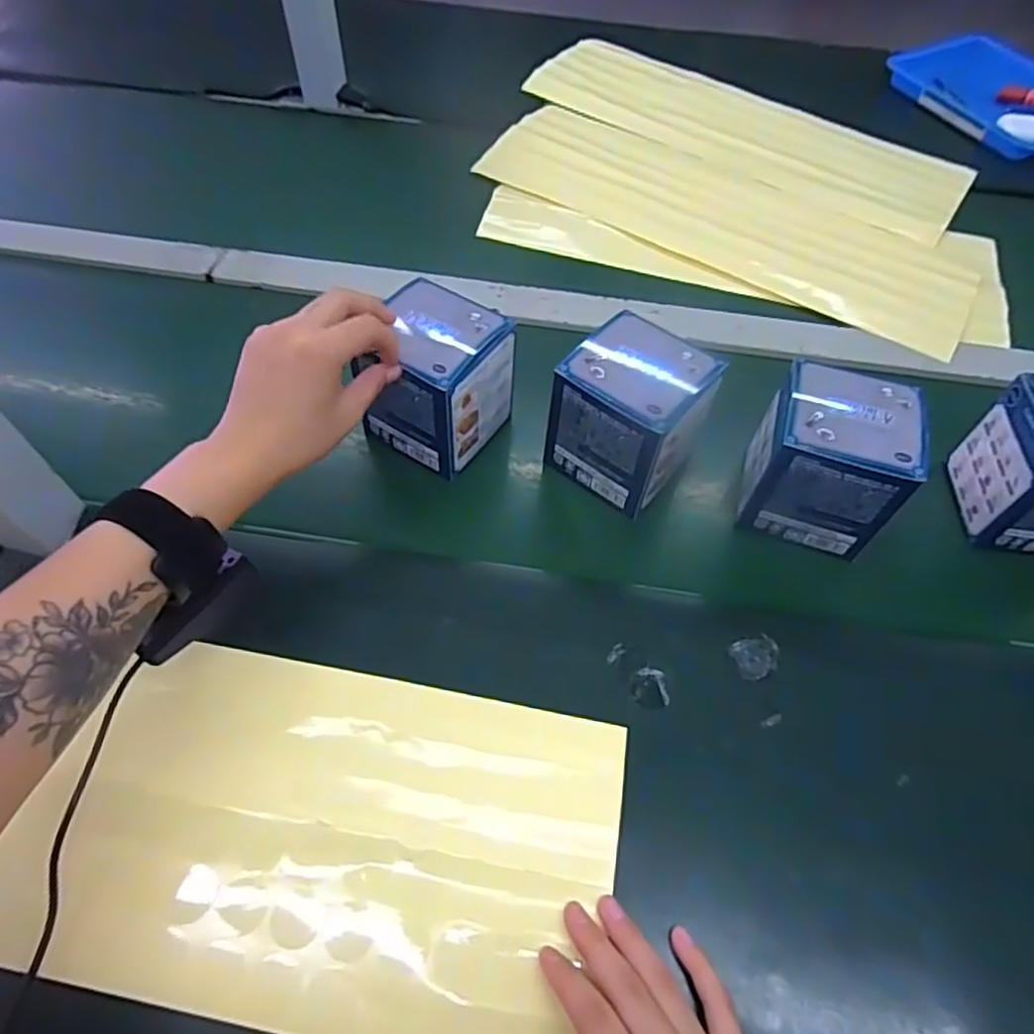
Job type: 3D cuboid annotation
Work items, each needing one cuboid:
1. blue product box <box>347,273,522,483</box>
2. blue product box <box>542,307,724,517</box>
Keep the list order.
[{"bbox_3d":[-0.056,-0.097,0.458,0.079,0.096,0.080,31,58,16],"label":"blue product box"},{"bbox_3d":[0.074,-0.071,0.450,0.096,0.092,0.079,31,59,18],"label":"blue product box"}]

